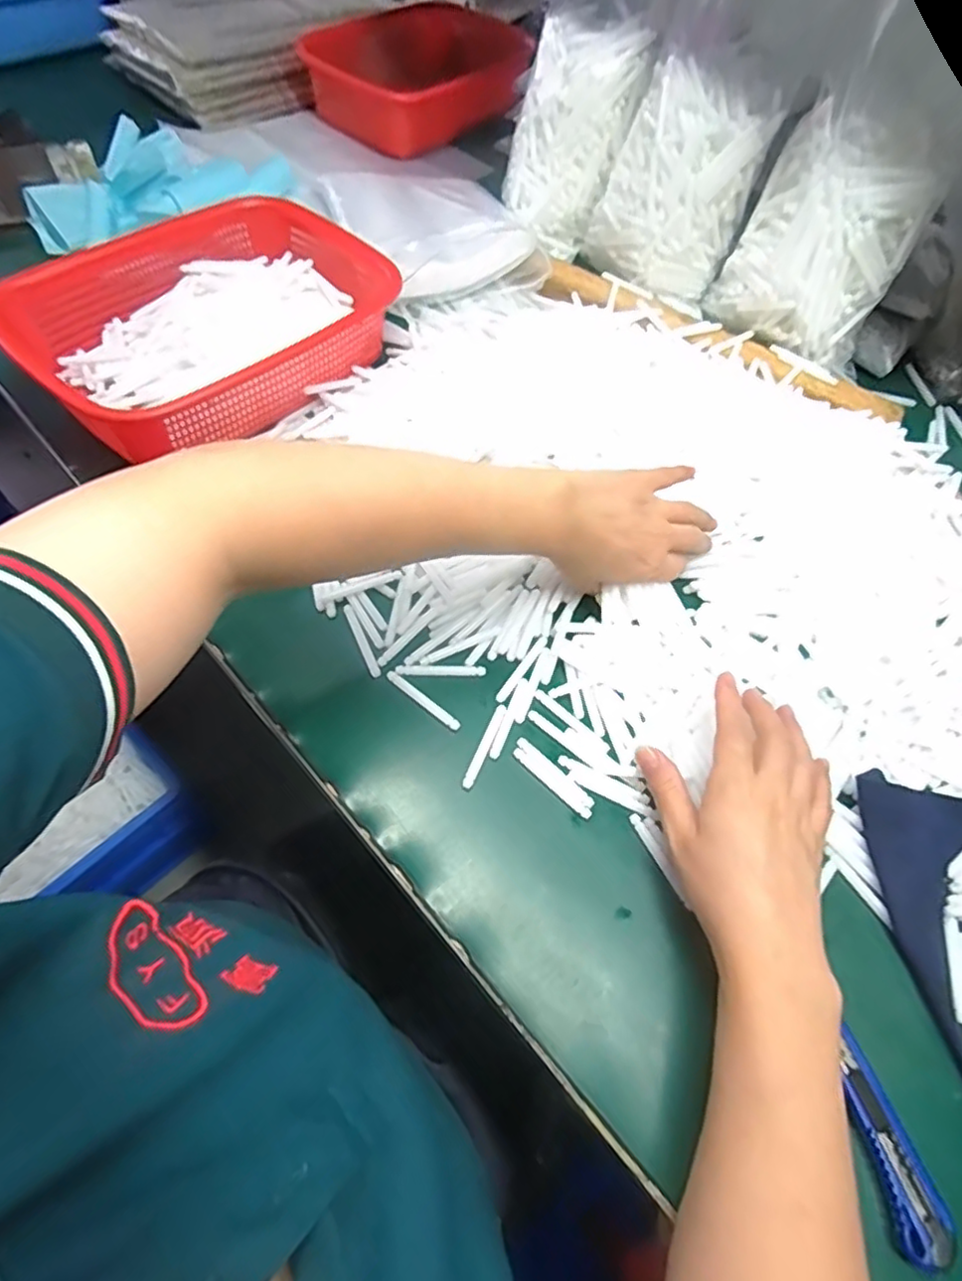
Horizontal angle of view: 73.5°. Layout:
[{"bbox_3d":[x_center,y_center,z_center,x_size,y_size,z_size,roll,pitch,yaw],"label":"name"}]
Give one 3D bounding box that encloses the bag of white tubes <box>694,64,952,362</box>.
[{"bbox_3d":[0.291,-0.349,0.550,0.141,0.174,0.068,36,66,16],"label":"bag of white tubes"}]

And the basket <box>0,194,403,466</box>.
[{"bbox_3d":[-0.214,-0.274,0.547,0.206,0.069,0.289,41,68,18],"label":"basket"}]

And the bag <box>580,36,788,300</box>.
[{"bbox_3d":[0.175,-0.429,0.597,0.083,0.159,0.132,-33,68,-18],"label":"bag"}]

